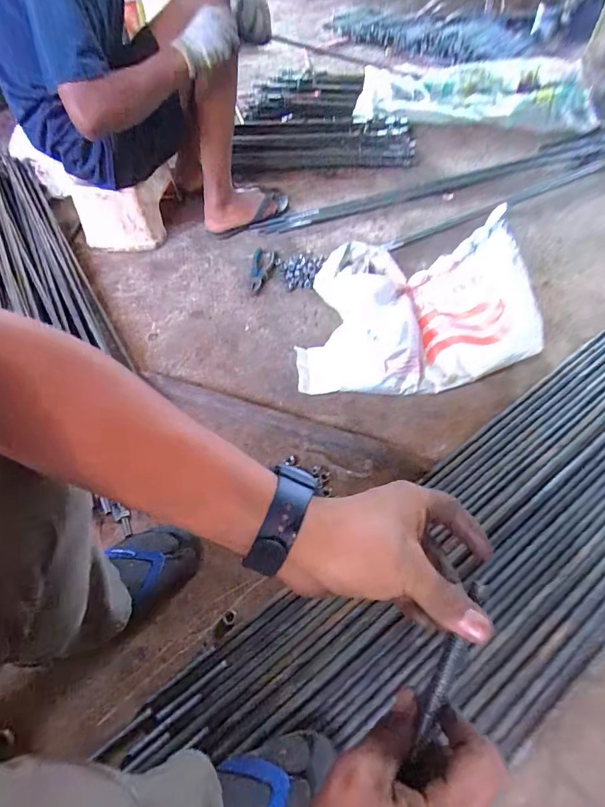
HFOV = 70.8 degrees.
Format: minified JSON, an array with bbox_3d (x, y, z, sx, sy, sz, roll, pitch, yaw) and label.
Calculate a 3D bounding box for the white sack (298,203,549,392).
[{"bbox_3d":[0.220,-0.173,0.837,0.457,0.175,0.275,-1,55,2],"label":"white sack"}]

